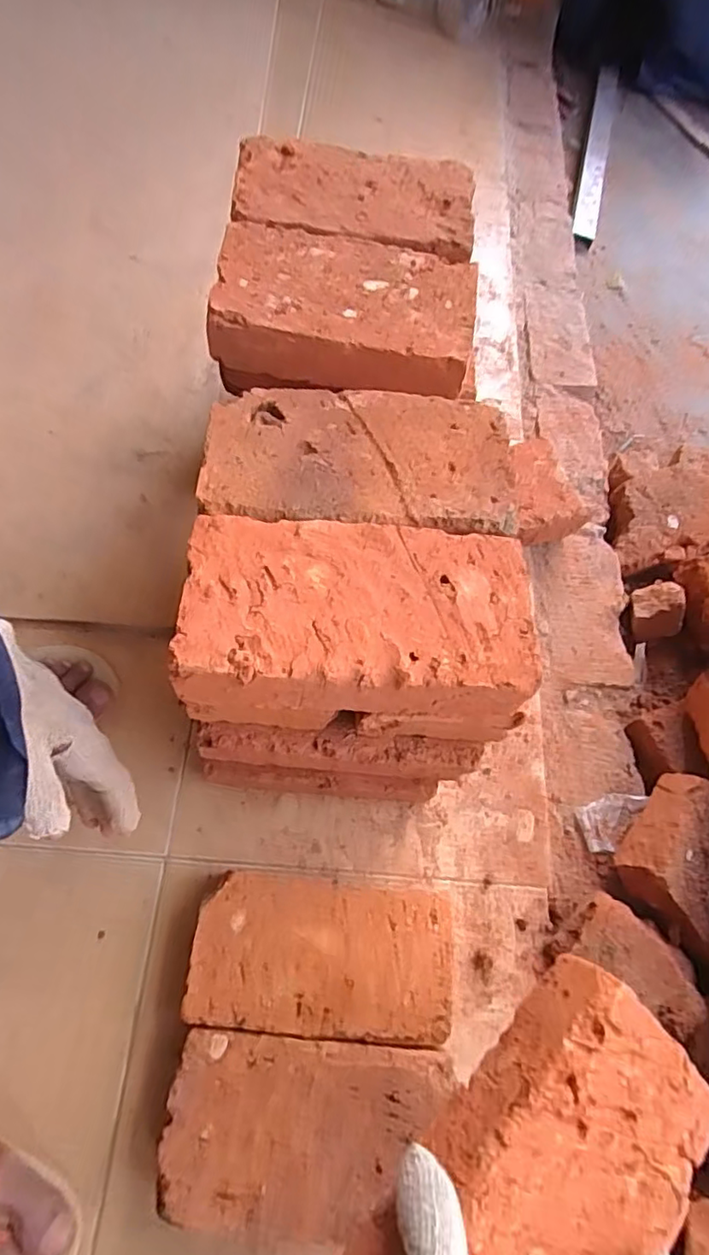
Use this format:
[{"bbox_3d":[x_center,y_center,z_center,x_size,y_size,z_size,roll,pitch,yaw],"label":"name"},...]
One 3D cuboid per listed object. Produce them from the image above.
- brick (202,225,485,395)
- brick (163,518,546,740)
[{"bbox_3d":[-0.005,-0.237,0.449,0.191,0.058,0.113,10,65,0],"label":"brick"},{"bbox_3d":[0.001,0.003,0.358,0.191,0.086,0.103,2,65,-2],"label":"brick"}]

